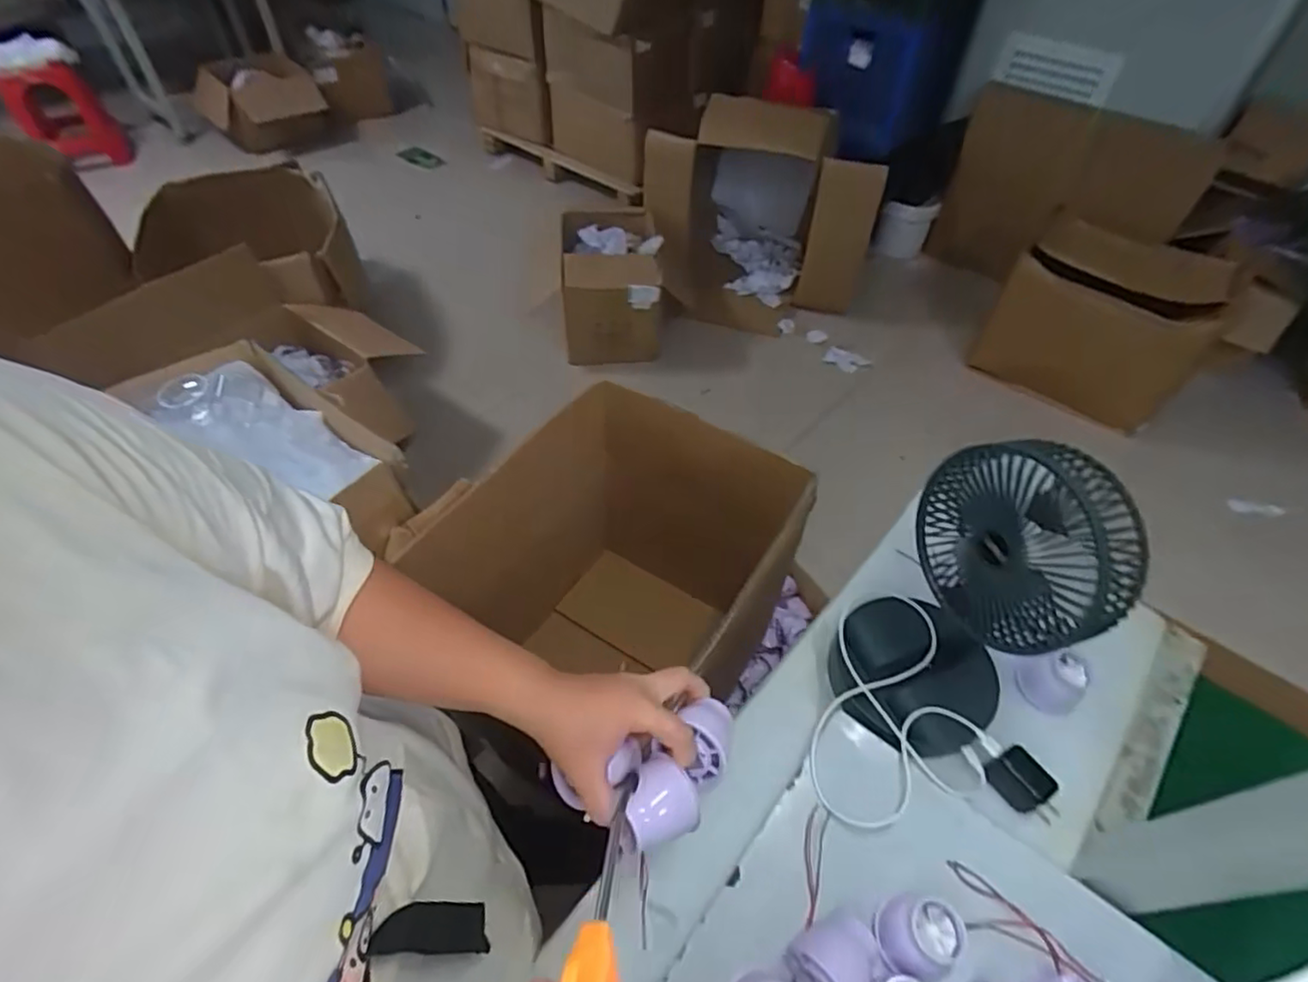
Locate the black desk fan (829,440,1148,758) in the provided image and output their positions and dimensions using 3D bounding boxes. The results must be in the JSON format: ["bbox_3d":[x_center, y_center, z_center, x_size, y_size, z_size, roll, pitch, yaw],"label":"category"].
[{"bbox_3d":[0.272,0.105,0.552,0.160,0.295,0.166,29,55,21],"label":"black desk fan"}]

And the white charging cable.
[{"bbox_3d":[0.249,0.217,0.616,0.160,0.026,0.246,18,52,13],"label":"white charging cable"}]

